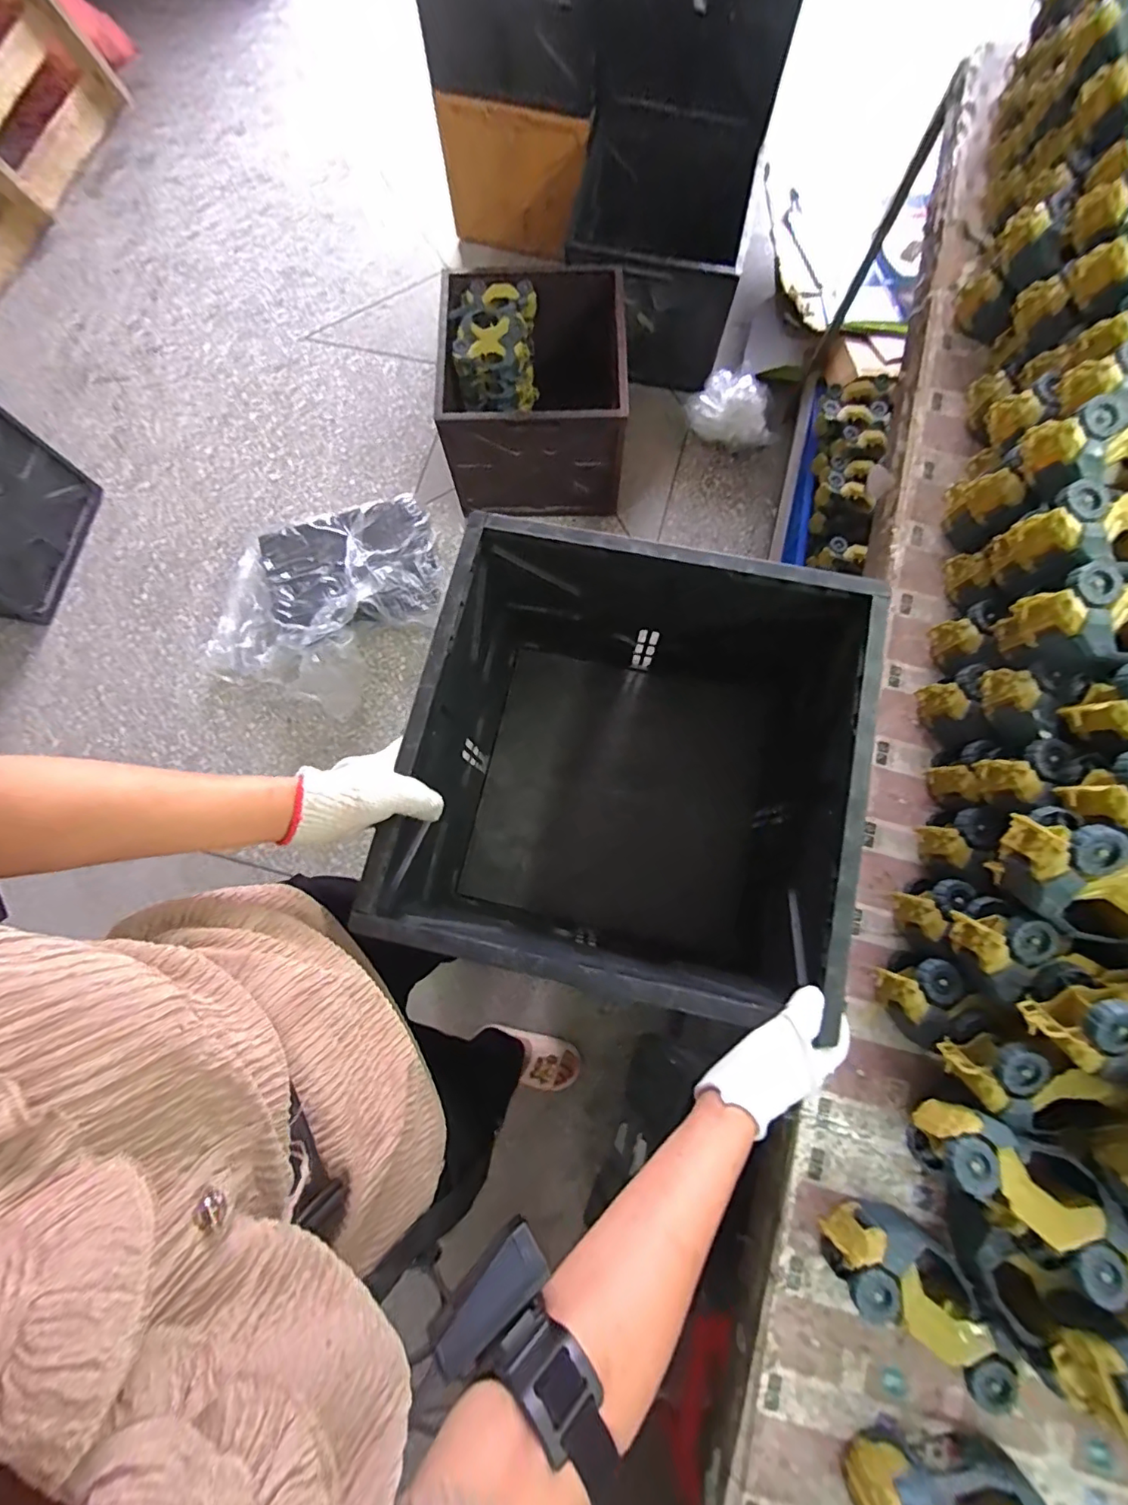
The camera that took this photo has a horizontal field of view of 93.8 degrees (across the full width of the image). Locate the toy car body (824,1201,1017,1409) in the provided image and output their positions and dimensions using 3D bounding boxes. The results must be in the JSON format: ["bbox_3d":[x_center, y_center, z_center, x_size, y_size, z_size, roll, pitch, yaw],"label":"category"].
[{"bbox_3d":[0.300,0.452,0.451,0.149,0.056,0.077,33,81,7],"label":"toy car body"}]

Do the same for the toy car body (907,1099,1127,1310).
[{"bbox_3d":[0.367,0.345,0.422,0.150,0.062,0.077,35,81,7],"label":"toy car body"}]

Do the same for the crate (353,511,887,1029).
[{"bbox_3d":[0.078,0.031,0.638,0.445,0.324,0.419,12,79,3],"label":"crate"}]

